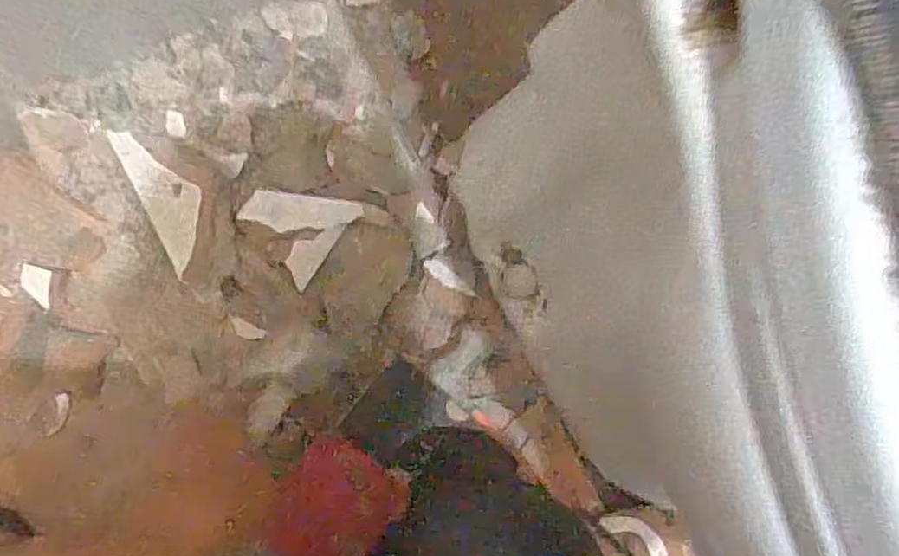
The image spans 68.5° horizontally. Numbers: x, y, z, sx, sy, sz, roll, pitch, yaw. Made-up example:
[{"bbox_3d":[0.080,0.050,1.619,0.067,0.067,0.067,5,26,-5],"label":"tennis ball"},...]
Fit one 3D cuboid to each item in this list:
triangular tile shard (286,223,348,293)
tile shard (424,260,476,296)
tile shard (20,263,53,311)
[{"bbox_3d":[-0.109,-0.022,0.524,0.026,0.005,0.061,33,78,-6],"label":"triangular tile shard"},{"bbox_3d":[0.000,0.001,0.543,0.049,0.004,0.013,39,77,-5],"label":"tile shard"},{"bbox_3d":[-0.352,0.007,0.561,0.027,0.004,0.034,8,82,-11],"label":"tile shard"}]

